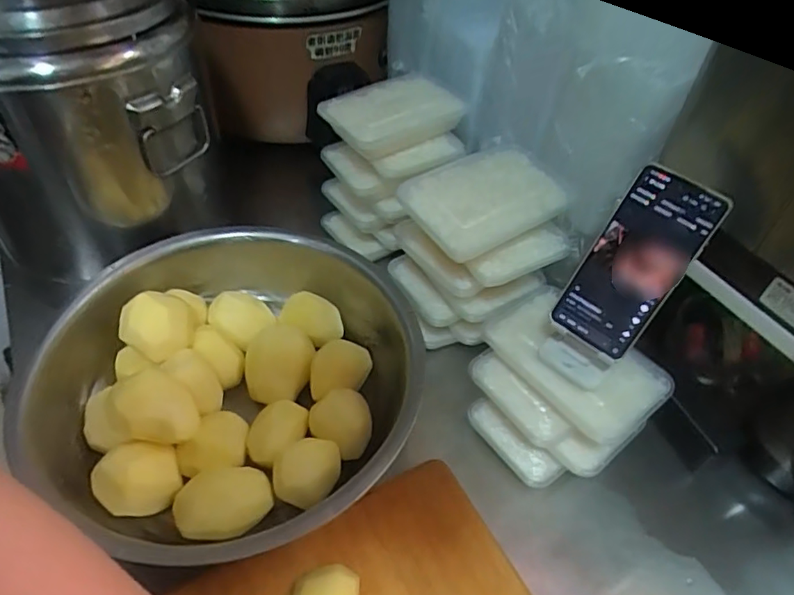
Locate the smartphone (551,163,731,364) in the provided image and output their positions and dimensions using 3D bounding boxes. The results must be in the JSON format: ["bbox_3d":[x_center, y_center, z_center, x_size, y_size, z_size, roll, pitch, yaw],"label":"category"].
[{"bbox_3d":[0.205,-0.028,0.473,0.074,0.161,0.011,35,21,18],"label":"smartphone"}]

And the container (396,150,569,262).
[{"bbox_3d":[0.088,-0.103,0.577,0.156,0.038,0.122,-23,53,-24],"label":"container"}]

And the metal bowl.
[{"bbox_3d":[-0.177,0.088,0.586,0.357,0.101,0.372,13,47,7],"label":"metal bowl"}]

